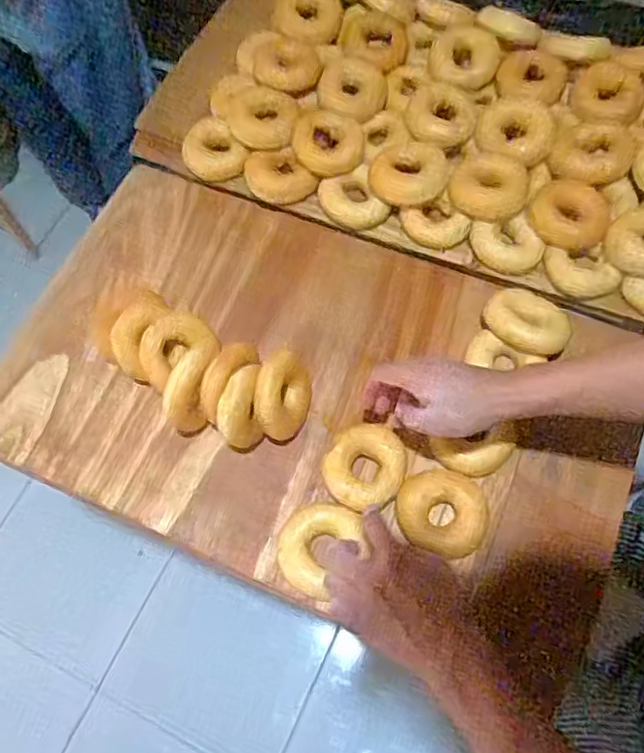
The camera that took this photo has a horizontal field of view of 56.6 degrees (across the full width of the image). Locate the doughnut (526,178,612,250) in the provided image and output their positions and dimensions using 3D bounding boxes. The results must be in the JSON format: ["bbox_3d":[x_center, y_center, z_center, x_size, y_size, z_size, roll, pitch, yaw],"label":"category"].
[{"bbox_3d":[0.283,-0.185,0.687,0.084,0.026,0.084,-1,67,3],"label":"doughnut"}]

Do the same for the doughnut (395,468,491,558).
[{"bbox_3d":[0.123,0.138,0.614,0.089,0.042,0.084,-1,67,3],"label":"doughnut"}]

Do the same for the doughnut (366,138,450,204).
[{"bbox_3d":[0.106,-0.241,0.725,0.091,0.036,0.083,-1,67,3],"label":"doughnut"}]

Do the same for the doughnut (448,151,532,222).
[{"bbox_3d":[0.197,-0.222,0.707,0.086,0.032,0.090,-1,67,3],"label":"doughnut"}]

